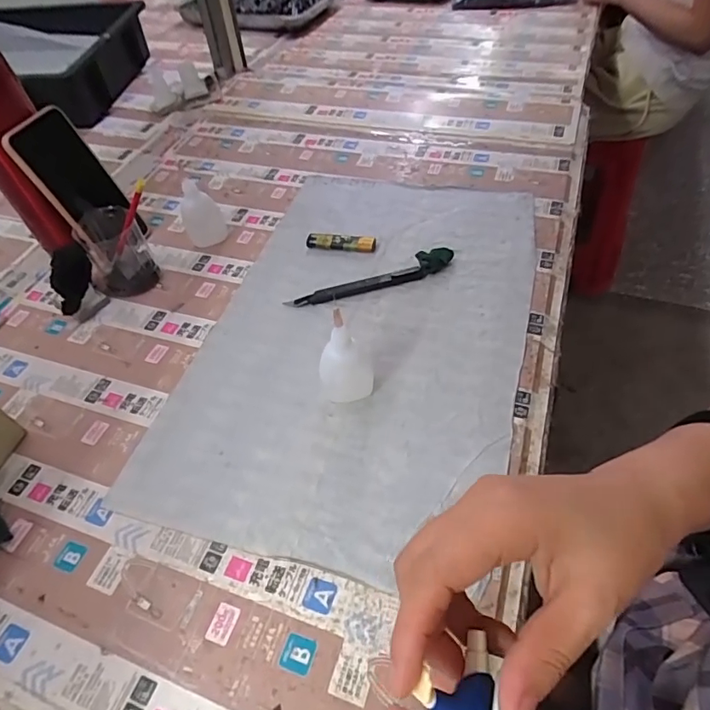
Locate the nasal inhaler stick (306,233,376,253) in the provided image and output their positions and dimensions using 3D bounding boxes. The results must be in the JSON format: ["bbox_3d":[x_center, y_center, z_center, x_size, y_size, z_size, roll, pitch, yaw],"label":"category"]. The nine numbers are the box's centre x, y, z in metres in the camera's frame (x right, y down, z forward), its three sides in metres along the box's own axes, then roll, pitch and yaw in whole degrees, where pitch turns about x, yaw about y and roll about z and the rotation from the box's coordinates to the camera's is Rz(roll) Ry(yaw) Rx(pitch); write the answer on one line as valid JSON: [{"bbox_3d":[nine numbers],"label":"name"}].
[{"bbox_3d":[-0.017,-0.131,0.565,0.081,0.018,0.017,11,52,14],"label":"nasal inhaler stick"}]

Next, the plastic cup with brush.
[{"bbox_3d":[-0.261,-0.133,0.526,0.095,0.117,0.076,-20,52,-11],"label":"plastic cup with brush"}]

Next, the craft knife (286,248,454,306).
[{"bbox_3d":[0.019,-0.082,0.521,0.185,0.020,0.026,-17,51,-9],"label":"craft knife"}]

